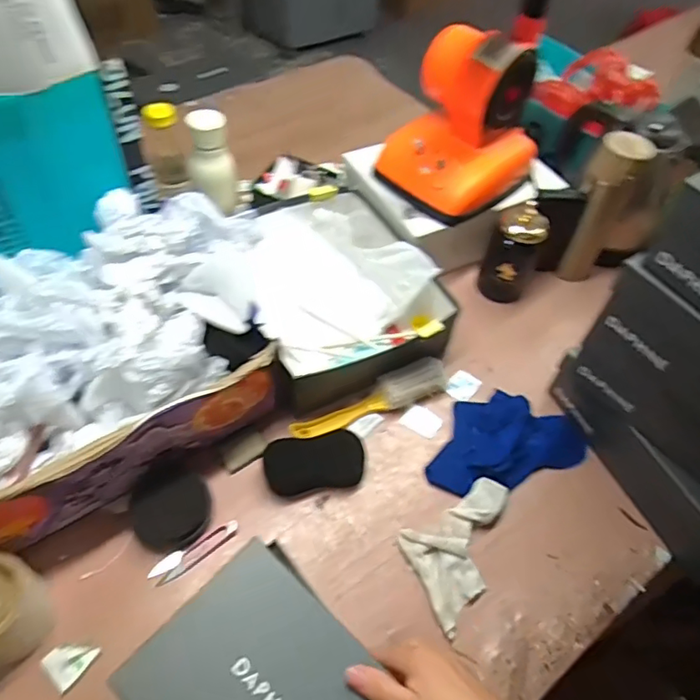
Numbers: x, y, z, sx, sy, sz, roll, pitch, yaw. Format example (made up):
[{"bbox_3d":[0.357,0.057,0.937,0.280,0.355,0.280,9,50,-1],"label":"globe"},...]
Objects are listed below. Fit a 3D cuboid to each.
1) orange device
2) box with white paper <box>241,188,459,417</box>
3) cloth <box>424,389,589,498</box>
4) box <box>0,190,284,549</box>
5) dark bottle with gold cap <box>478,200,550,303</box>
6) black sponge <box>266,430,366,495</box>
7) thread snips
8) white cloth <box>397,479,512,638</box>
[{"bbox_3d":[0.171,-0.333,0.815,0.210,0.194,0.171,-29,61,-23],"label":"orange device"},{"bbox_3d":[-0.020,-0.090,0.837,0.250,0.114,0.315,-16,57,-16],"label":"box with white paper"},{"bbox_3d":[0.195,0.110,0.724,0.213,0.040,0.133,-16,56,-16],"label":"cloth"},{"bbox_3d":[-0.299,0.010,0.653,0.432,0.173,0.278,-24,59,-20],"label":"box"},{"bbox_3d":[0.244,-0.142,0.846,0.077,0.150,0.058,6,53,0],"label":"dark bottle with gold cap"},{"bbox_3d":[-0.043,0.139,0.701,0.120,0.029,0.059,-8,55,-10],"label":"black sponge"},{"bbox_3d":[-0.175,0.229,0.640,0.103,0.013,0.025,-27,60,-22],"label":"thread snips"},{"bbox_3d":[0.138,0.225,0.645,0.151,0.025,0.112,-26,59,-21],"label":"white cloth"}]

